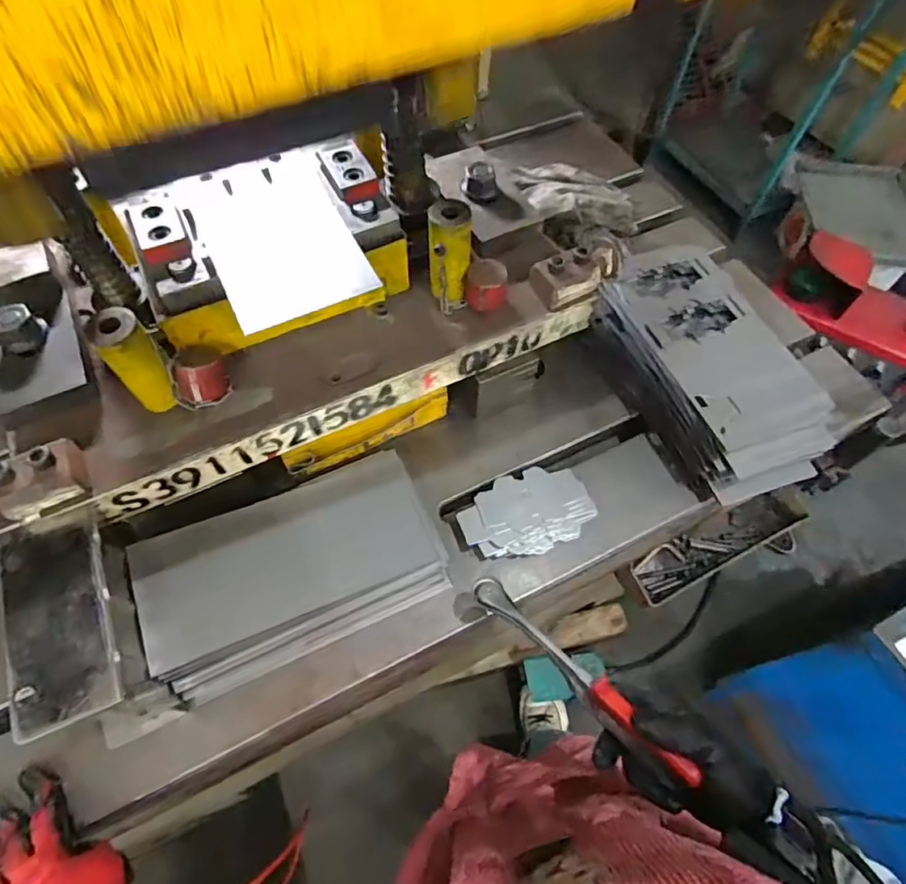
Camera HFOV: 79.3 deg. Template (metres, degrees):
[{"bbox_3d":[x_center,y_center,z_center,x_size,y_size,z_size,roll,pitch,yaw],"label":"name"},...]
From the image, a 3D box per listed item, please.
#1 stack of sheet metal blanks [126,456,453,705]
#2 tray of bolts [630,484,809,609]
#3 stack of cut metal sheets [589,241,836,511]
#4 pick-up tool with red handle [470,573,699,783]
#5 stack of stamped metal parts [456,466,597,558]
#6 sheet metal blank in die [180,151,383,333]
[{"bbox_3d":[-0.144,0.120,0.511,0.258,0.040,0.149,-22,92,-21],"label":"stack of sheet metal blanks"},{"bbox_3d":[0.410,0.160,0.846,0.324,0.058,0.091,-18,62,-10],"label":"tray of bolts"},{"bbox_3d":[0.289,-0.096,0.640,0.163,0.100,0.318,-17,62,-10],"label":"stack of cut metal sheets"},{"bbox_3d":[0.094,0.183,0.444,0.023,0.024,0.211,-39,56,-20],"label":"pick-up tool with red handle"},{"bbox_3d":[0.077,0.074,0.574,0.138,0.028,0.080,-16,61,-9],"label":"stack of stamped metal parts"},{"bbox_3d":[-0.162,-0.192,0.498,0.122,0.009,0.204,-22,65,-13],"label":"sheet metal blank in die"}]

